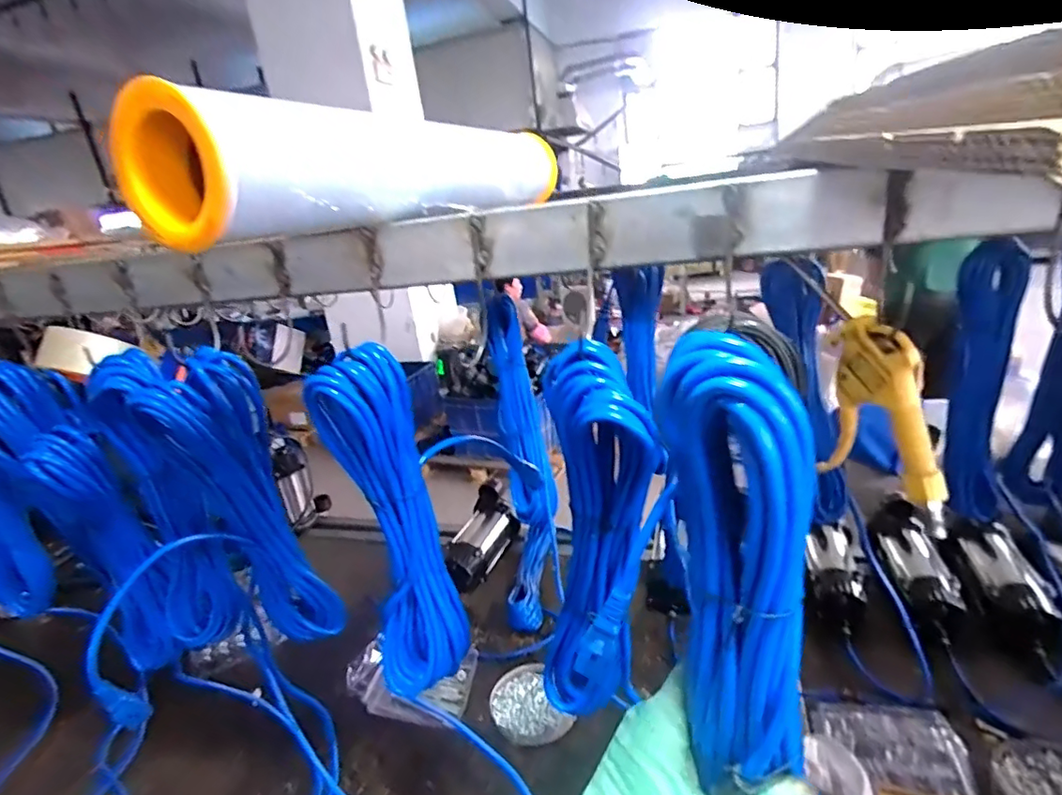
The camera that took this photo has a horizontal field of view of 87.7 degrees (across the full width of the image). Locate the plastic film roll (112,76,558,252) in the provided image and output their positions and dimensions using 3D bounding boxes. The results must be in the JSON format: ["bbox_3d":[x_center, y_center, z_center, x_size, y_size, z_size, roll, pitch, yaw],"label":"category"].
[{"bbox_3d":[-0.114,-0.224,0.537,0.085,0.087,0.506,2,22,25],"label":"plastic film roll"}]

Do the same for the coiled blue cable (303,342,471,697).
[{"bbox_3d":[-0.132,0.130,0.533,0.050,0.346,0.084,13,28,43],"label":"coiled blue cable"}]

